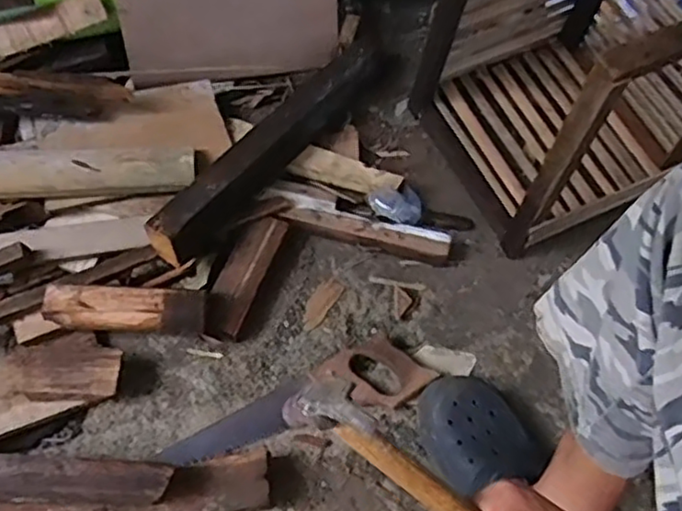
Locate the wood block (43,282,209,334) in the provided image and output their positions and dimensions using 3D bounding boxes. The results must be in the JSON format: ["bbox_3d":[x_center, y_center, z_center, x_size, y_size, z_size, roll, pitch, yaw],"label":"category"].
[{"bbox_3d":[-0.274,0.065,0.852,0.205,0.039,0.054,4,63,2],"label":"wood block"}]

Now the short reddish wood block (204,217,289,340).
[{"bbox_3d":[-0.131,0.028,0.922,0.058,0.045,0.175,18,64,9],"label":"short reddish wood block"}]

